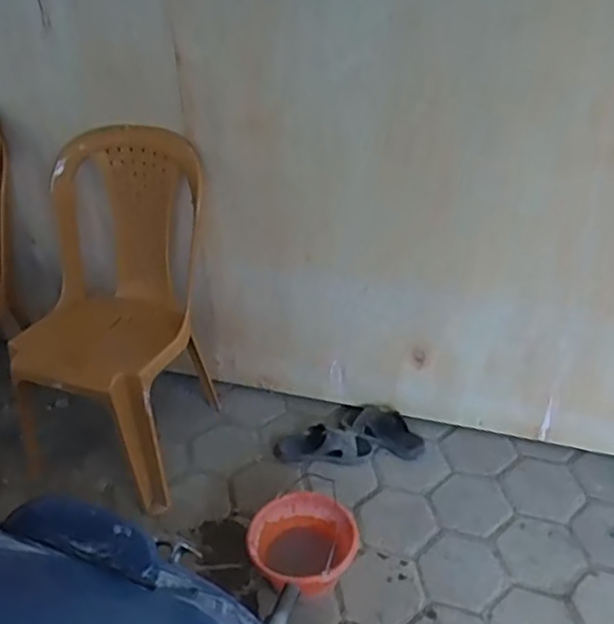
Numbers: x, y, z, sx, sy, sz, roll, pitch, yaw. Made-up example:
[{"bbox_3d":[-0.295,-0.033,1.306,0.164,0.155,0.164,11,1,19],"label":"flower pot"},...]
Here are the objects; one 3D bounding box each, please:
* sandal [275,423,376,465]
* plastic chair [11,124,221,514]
[{"bbox_3d":[0.052,0.376,1.934,0.273,0.059,0.118,3,36,8],"label":"sandal"},{"bbox_3d":[-0.534,0.002,1.811,0.446,0.797,0.522,7,36,13],"label":"plastic chair"}]

